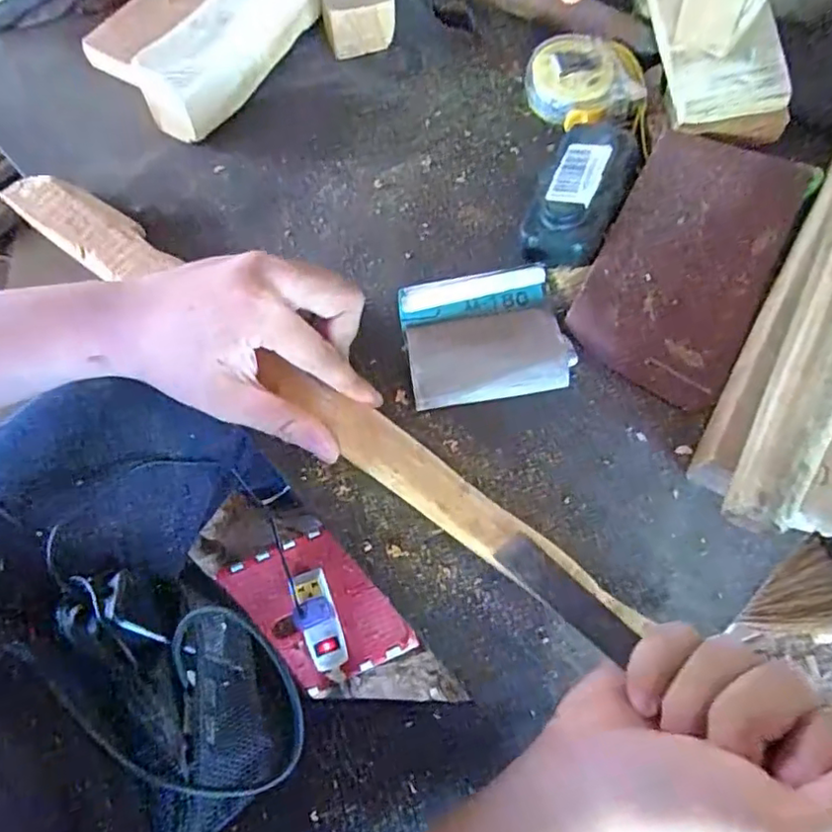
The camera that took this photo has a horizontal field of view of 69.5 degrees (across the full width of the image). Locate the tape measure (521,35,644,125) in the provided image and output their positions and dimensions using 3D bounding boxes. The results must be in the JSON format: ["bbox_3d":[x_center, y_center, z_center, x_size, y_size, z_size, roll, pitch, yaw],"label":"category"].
[{"bbox_3d":[0.112,-0.229,0.419,0.062,0.033,0.062,-17,69,-6],"label":"tape measure"}]

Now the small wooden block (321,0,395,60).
[{"bbox_3d":[-0.043,-0.296,0.442,0.050,0.043,0.034,-10,69,-4],"label":"small wooden block"}]

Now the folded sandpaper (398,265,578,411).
[{"bbox_3d":[0.040,-0.047,0.352,0.091,0.023,0.072,-9,69,-3],"label":"folded sandpaper"}]

